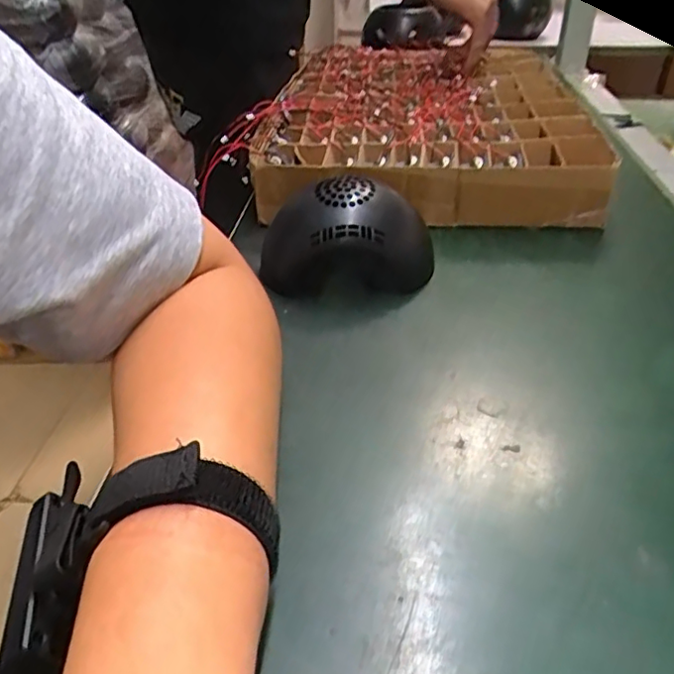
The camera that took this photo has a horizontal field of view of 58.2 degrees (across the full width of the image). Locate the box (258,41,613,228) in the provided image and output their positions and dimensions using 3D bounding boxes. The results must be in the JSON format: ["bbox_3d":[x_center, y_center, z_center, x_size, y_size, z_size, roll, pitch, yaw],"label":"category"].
[{"bbox_3d":[0.093,-0.238,0.678,0.322,0.078,0.464,1,35,6],"label":"box"}]

